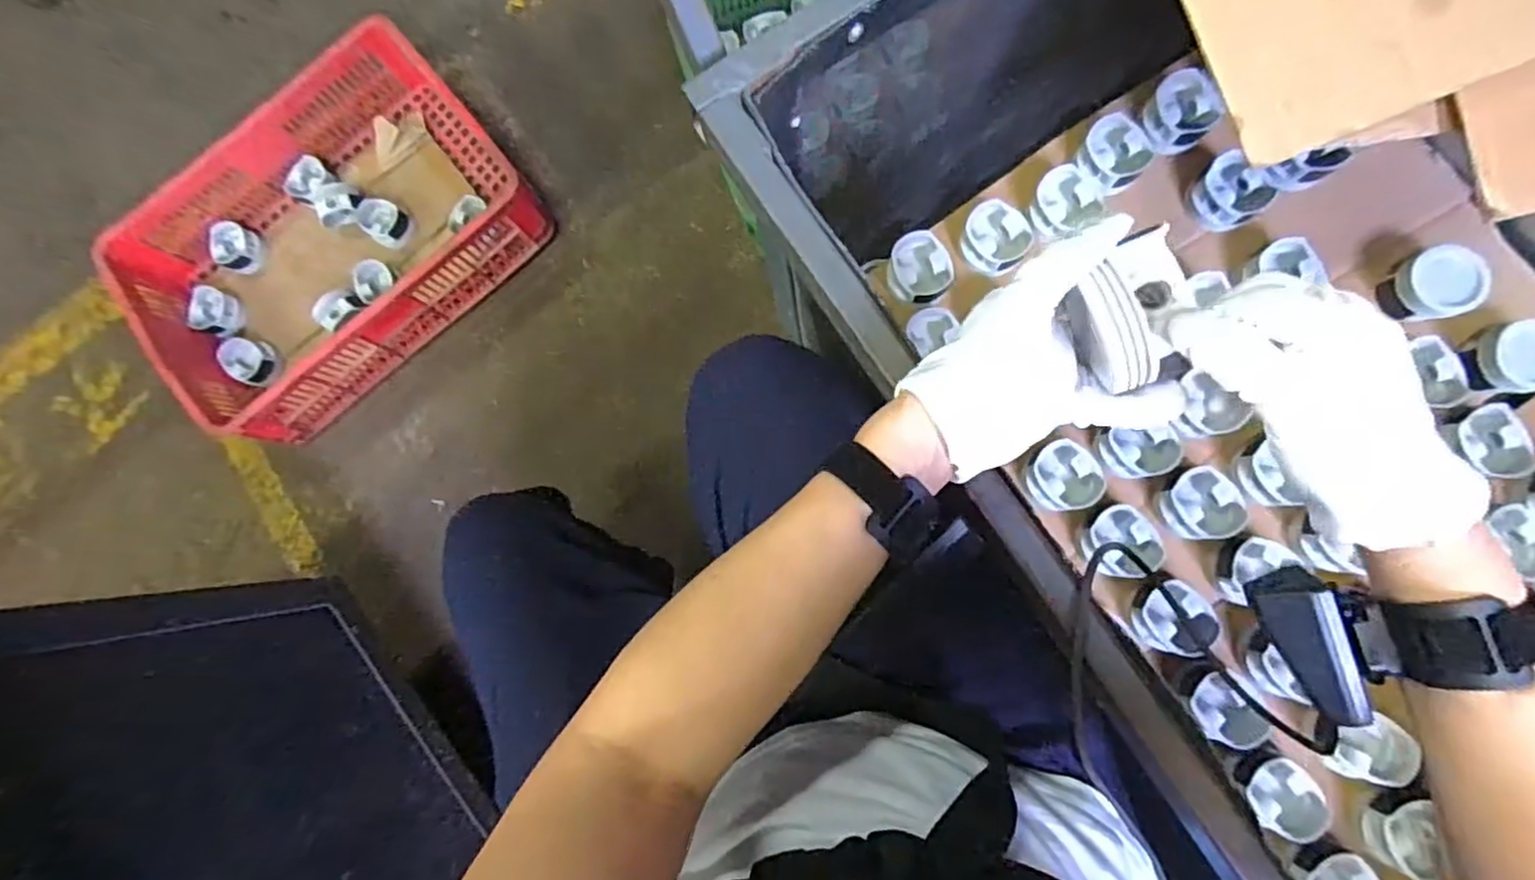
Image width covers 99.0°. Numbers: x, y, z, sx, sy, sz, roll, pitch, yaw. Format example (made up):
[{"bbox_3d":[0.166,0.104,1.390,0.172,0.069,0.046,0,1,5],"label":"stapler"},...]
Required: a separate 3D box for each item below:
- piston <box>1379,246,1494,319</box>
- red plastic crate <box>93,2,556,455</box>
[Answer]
[{"bbox_3d":[0.717,-0.166,0.705,0.071,0.047,0.075,-21,81,2],"label":"piston"},{"bbox_3d":[-0.731,-0.336,1.103,0.618,0.146,0.442,-40,81,-1],"label":"red plastic crate"}]

